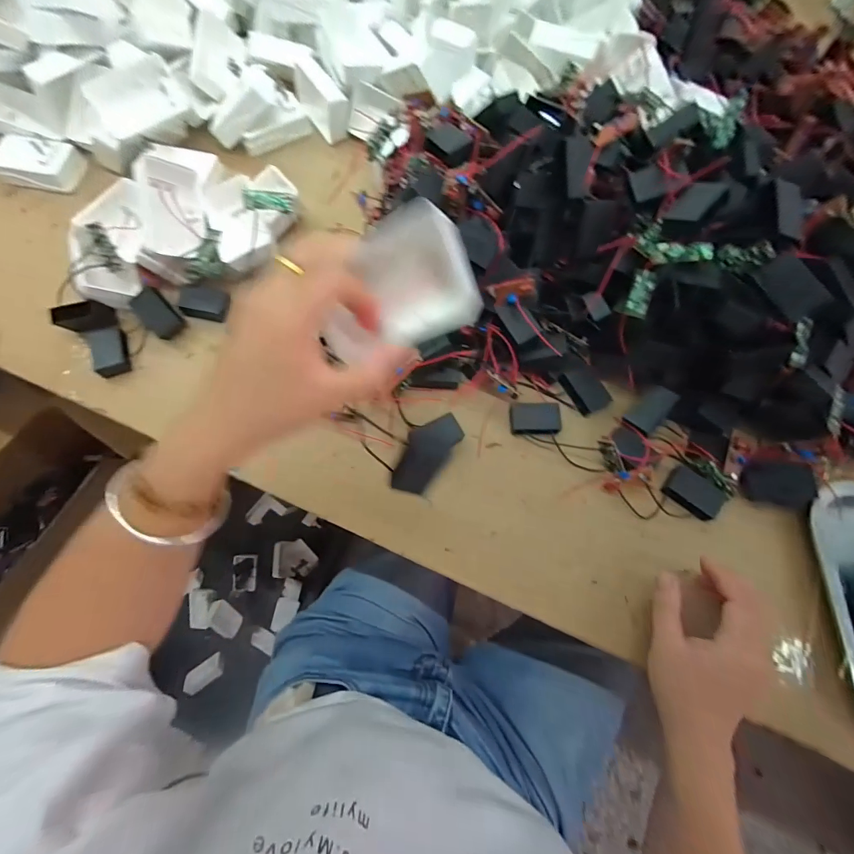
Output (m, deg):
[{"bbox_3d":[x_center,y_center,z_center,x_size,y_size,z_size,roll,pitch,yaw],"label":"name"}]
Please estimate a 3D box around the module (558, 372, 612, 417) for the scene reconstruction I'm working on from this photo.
[{"bbox_3d":[0.160,-0.038,0.409,0.030,0.012,0.049,-30,75,-11],"label":"module"}]

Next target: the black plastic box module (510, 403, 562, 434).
[{"bbox_3d":[0.107,-0.009,0.399,0.048,0.013,0.031,2,72,-1],"label":"black plastic box module"}]

